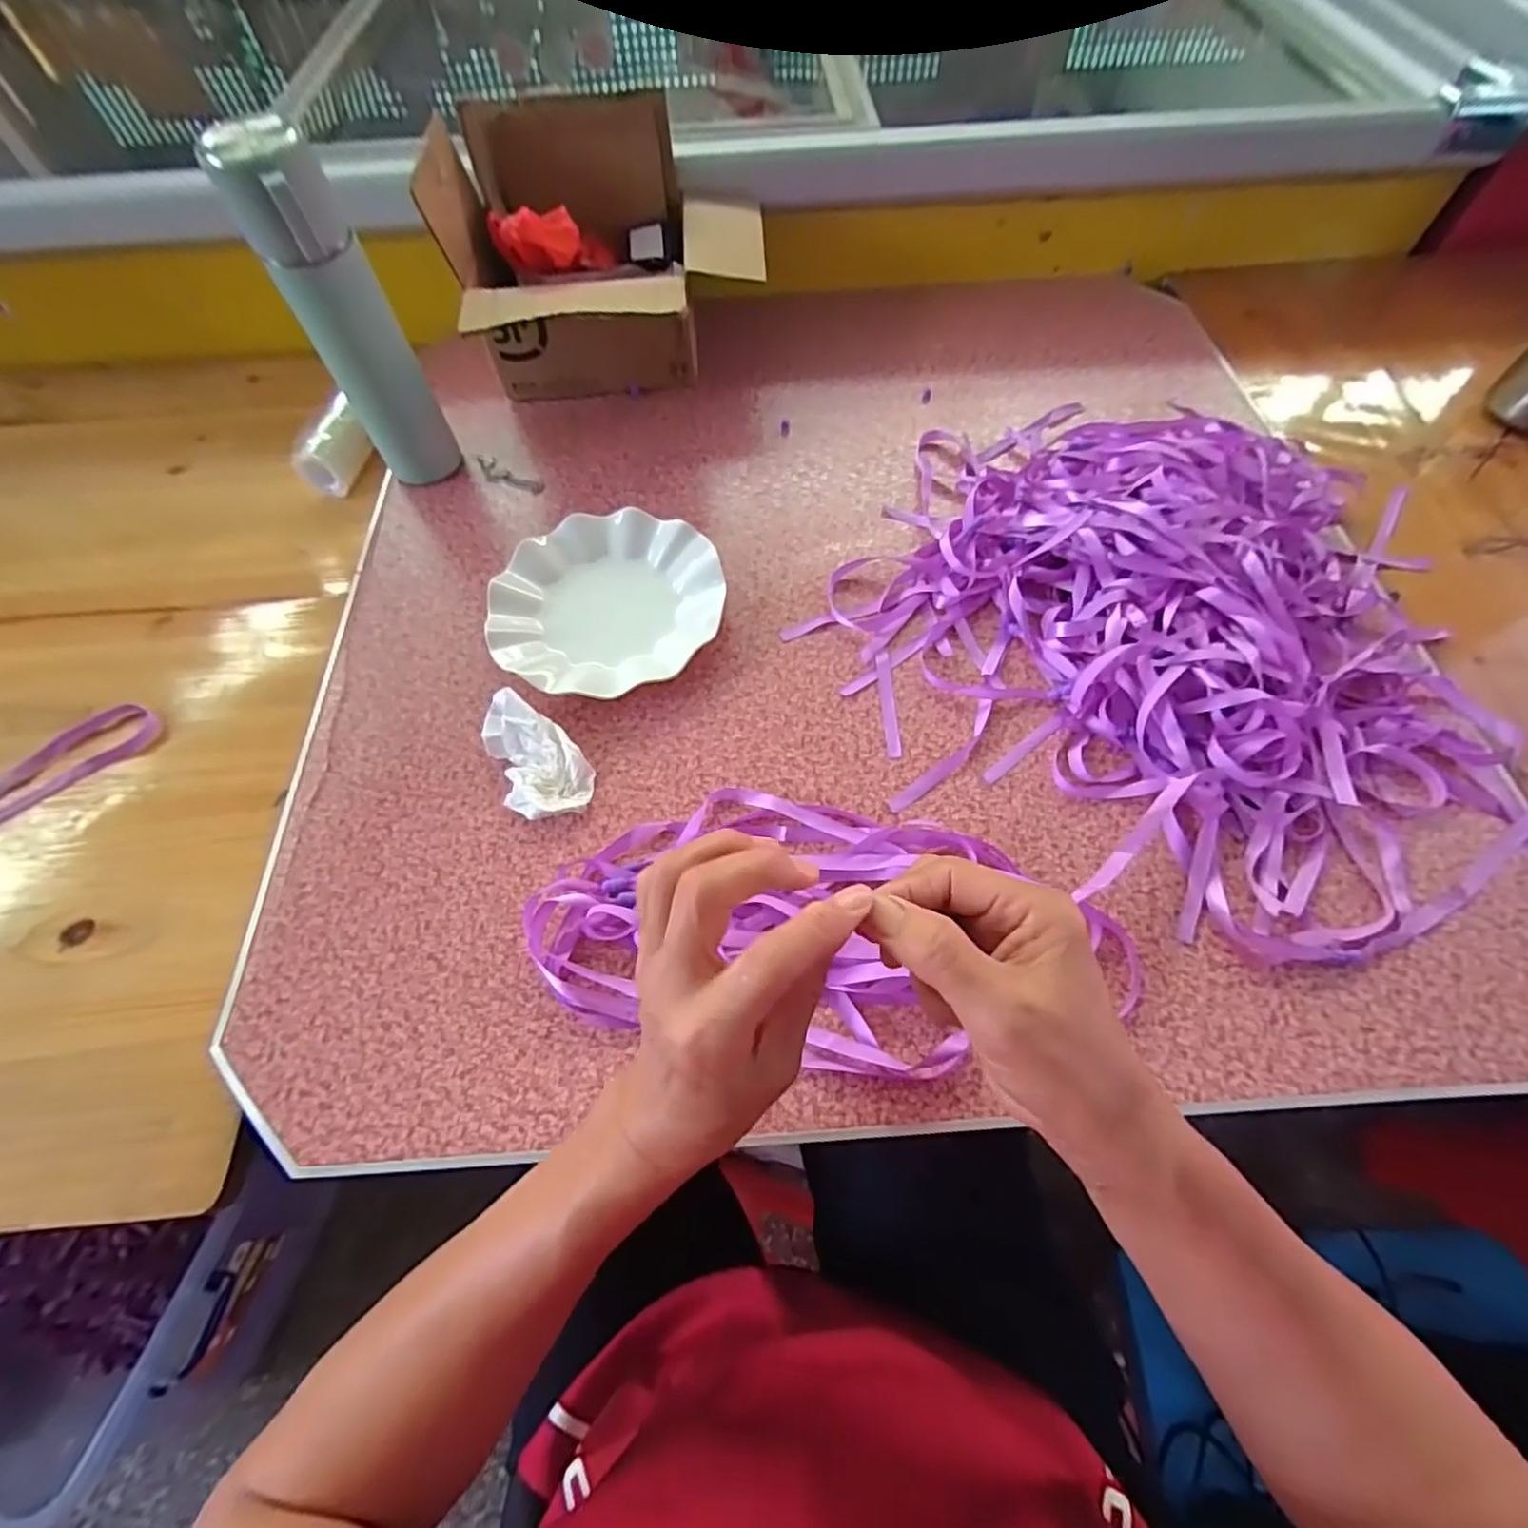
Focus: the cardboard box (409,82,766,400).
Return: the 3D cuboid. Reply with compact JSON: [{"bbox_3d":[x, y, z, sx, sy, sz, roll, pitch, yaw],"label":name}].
[{"bbox_3d":[-0.142,-0.467,0.617,0.275,0.189,0.214,-10,63,-3],"label":"cardboard box"}]

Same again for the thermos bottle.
[{"bbox_3d":[-0.317,-0.329,0.515,0.066,0.250,0.063,-27,65,-11],"label":"thermos bottle"}]

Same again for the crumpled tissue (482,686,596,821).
[{"bbox_3d":[-0.164,-0.007,0.460,0.057,0.029,0.099,-31,66,-13],"label":"crumpled tissue"}]

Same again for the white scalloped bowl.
[{"bbox_3d":[-0.126,-0.129,0.524,0.173,0.026,0.177,-1,62,2],"label":"white scalloped bowl"}]

